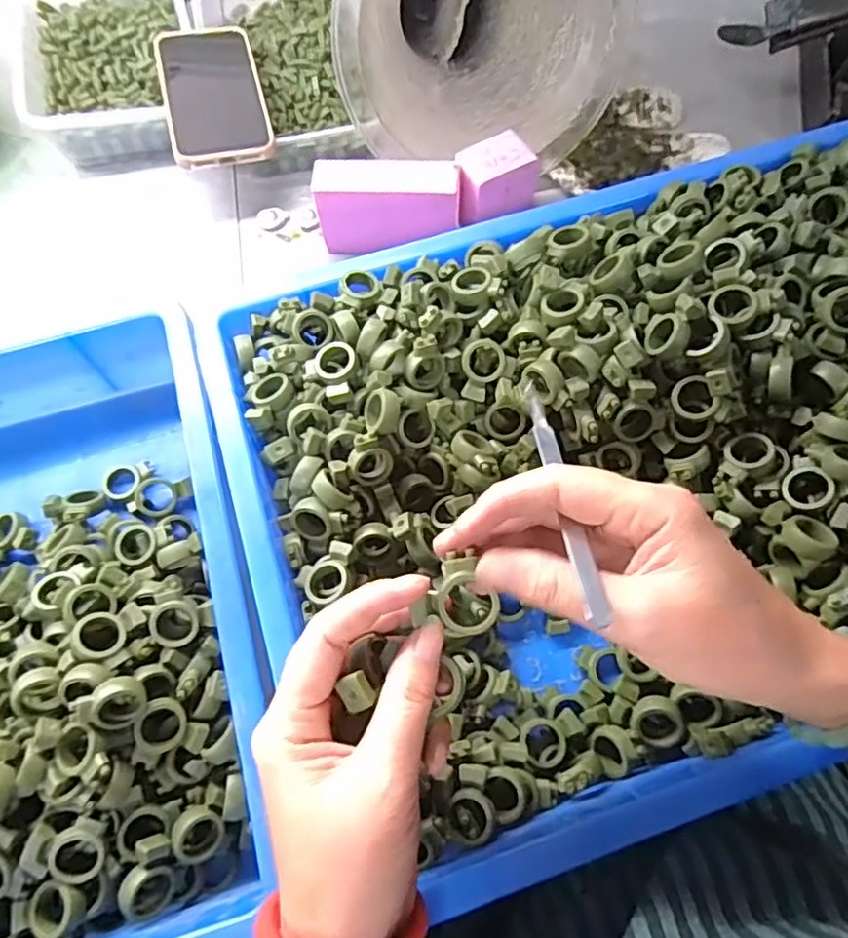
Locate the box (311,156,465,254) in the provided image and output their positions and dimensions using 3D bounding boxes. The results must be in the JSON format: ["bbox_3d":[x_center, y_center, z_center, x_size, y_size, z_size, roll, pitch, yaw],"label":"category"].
[{"bbox_3d":[-0.027,-0.207,0.495,0.111,0.058,0.043,4,69,3],"label":"box"}]

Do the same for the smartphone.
[{"bbox_3d":[-0.177,-0.319,0.524,0.078,0.018,0.177,-14,66,-10],"label":"smartphone"}]

